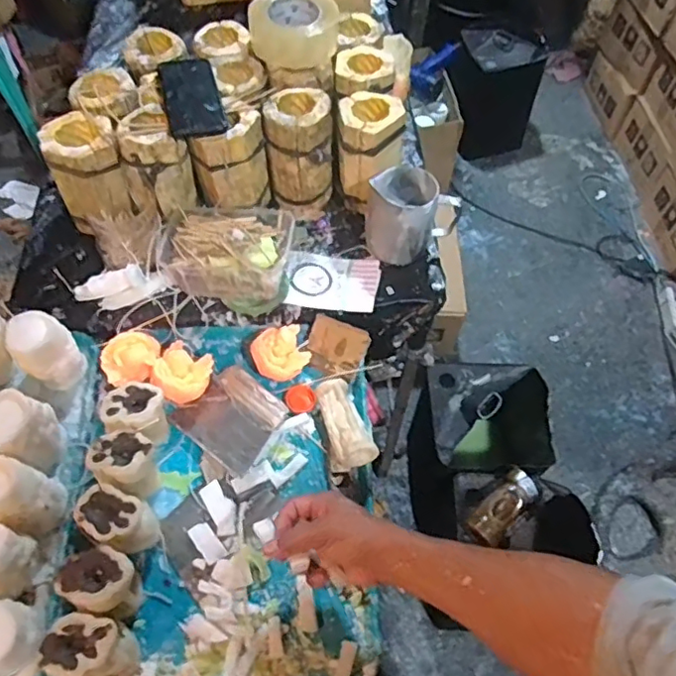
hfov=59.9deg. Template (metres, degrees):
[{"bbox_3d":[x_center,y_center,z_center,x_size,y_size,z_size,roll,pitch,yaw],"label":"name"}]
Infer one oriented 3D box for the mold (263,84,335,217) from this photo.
[{"bbox_3d":[-0.056,-0.271,0.856,0.096,0.150,0.096,0,58,-2],"label":"mold"}]

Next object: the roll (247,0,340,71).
[{"bbox_3d":[-0.065,-0.463,0.860,0.128,0.067,0.123,1,58,-2],"label":"roll"}]

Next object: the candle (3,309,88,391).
[{"bbox_3d":[-0.364,0.016,0.738,0.066,0.090,0.063,1,58,-2],"label":"candle"}]

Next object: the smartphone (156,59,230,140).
[{"bbox_3d":[-0.198,-0.328,0.795,0.074,0.014,0.149,-14,60,-11],"label":"smartphone"}]

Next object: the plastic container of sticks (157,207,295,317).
[{"bbox_3d":[-0.149,-0.119,0.797,0.169,0.079,0.128,13,59,6],"label":"plastic container of sticks"}]

